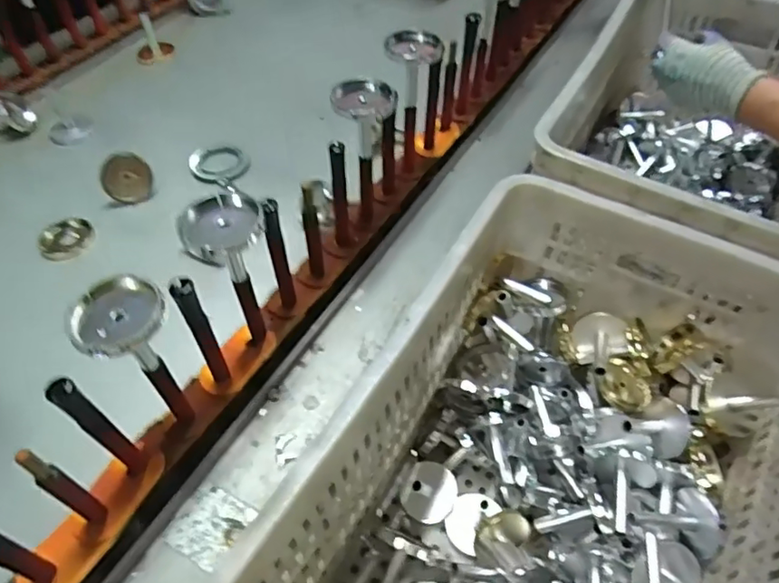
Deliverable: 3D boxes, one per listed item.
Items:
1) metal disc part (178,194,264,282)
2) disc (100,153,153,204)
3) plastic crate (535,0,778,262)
[{"bbox_3d":[-0.137,-0.039,0.489,0.067,0.073,0.062,-20,53,-14],"label":"metal disc part"},{"bbox_3d":[-0.353,-0.153,0.769,0.062,0.065,0.005,-5,14,-34],"label":"disc"},{"bbox_3d":[0.443,-0.206,0.844,0.353,0.257,0.544,23,55,19],"label":"plastic crate"}]

